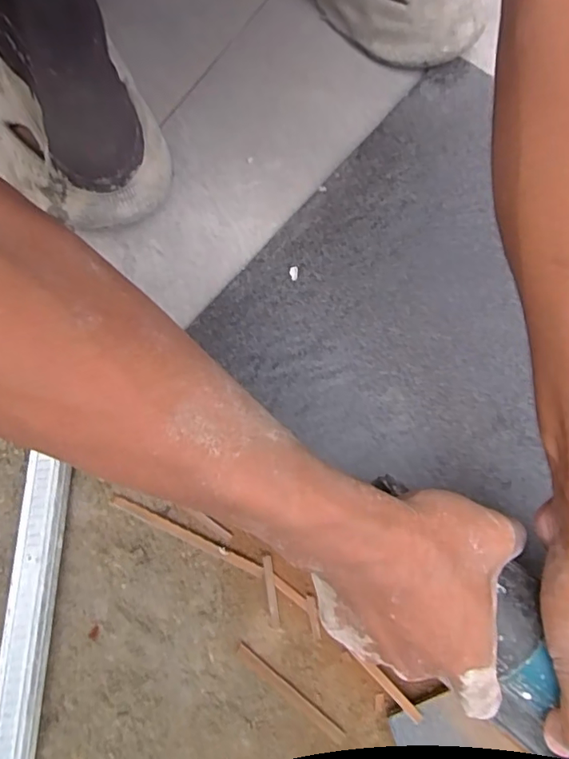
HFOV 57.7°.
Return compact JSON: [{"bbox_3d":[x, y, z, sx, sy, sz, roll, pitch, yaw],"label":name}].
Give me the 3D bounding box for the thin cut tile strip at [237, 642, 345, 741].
[{"bbox_3d":[0.004,0.229,0.379,0.097,0.004,0.009,38,79,8],"label":"thin cut tile strip"}]

